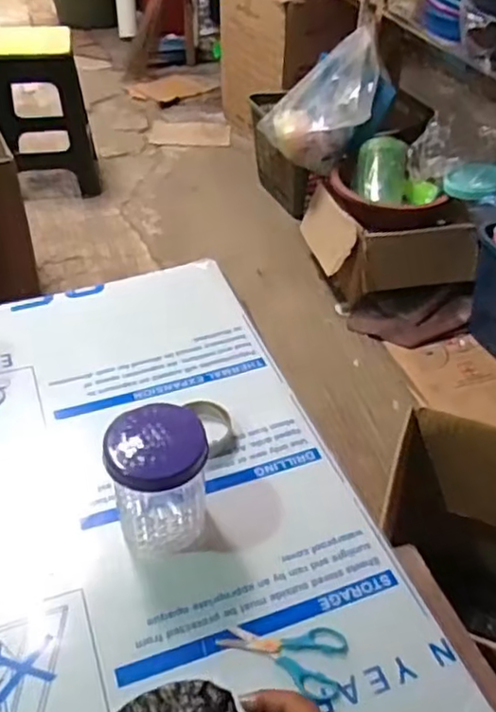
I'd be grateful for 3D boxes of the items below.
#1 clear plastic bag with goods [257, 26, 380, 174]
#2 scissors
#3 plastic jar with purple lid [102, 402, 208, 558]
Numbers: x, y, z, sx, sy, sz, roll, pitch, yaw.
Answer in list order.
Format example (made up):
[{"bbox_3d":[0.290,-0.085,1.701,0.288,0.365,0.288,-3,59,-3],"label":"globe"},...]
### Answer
[{"bbox_3d":[0.182,-0.659,1.715,0.275,0.332,0.208,6,42,2],"label":"clear plastic bag with goods"},{"bbox_3d":[0.033,0.289,0.638,0.118,0.009,0.066,12,43,9],"label":"scissors"},{"bbox_3d":[-0.095,0.141,0.707,0.098,0.152,0.096,2,42,-2],"label":"plastic jar with purple lid"}]

